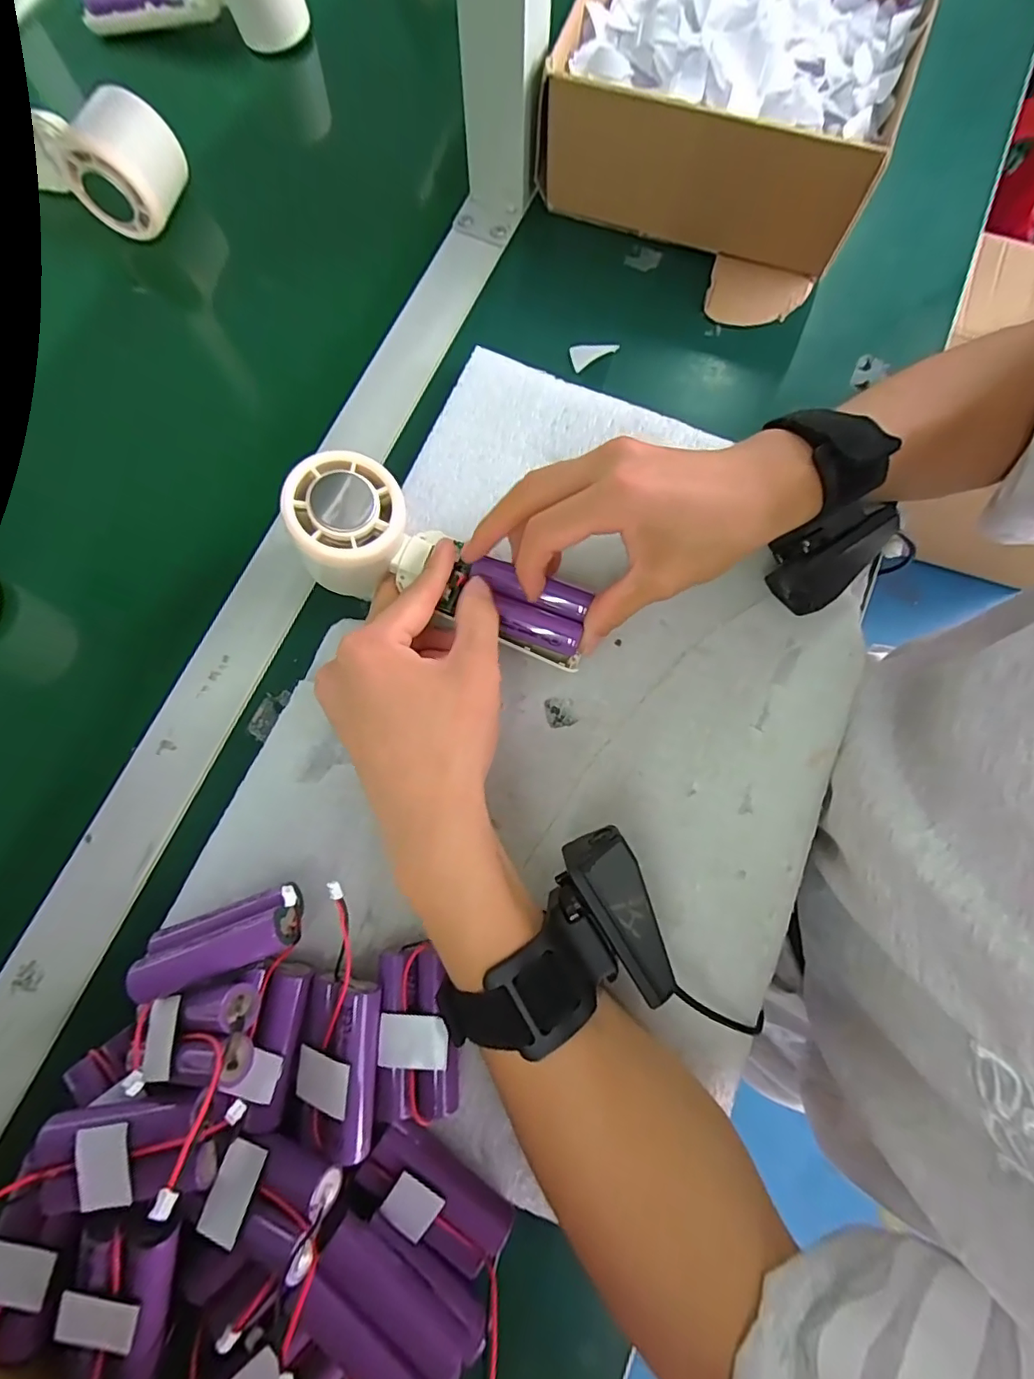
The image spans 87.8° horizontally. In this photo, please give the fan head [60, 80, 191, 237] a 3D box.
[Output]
[{"bbox_3d":[-0.254,-0.340,0.345,0.057,0.053,0.054,5,77,0],"label":"fan head"}]

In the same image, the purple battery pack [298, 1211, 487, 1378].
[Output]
[{"bbox_3d":[-0.051,0.250,0.215,0.071,0.028,0.034,35,79,7],"label":"purple battery pack"}]

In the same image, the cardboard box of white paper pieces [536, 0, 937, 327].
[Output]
[{"bbox_3d":[0.140,-0.398,0.357,0.206,0.077,0.232,19,77,3],"label":"cardboard box of white paper pieces"}]

